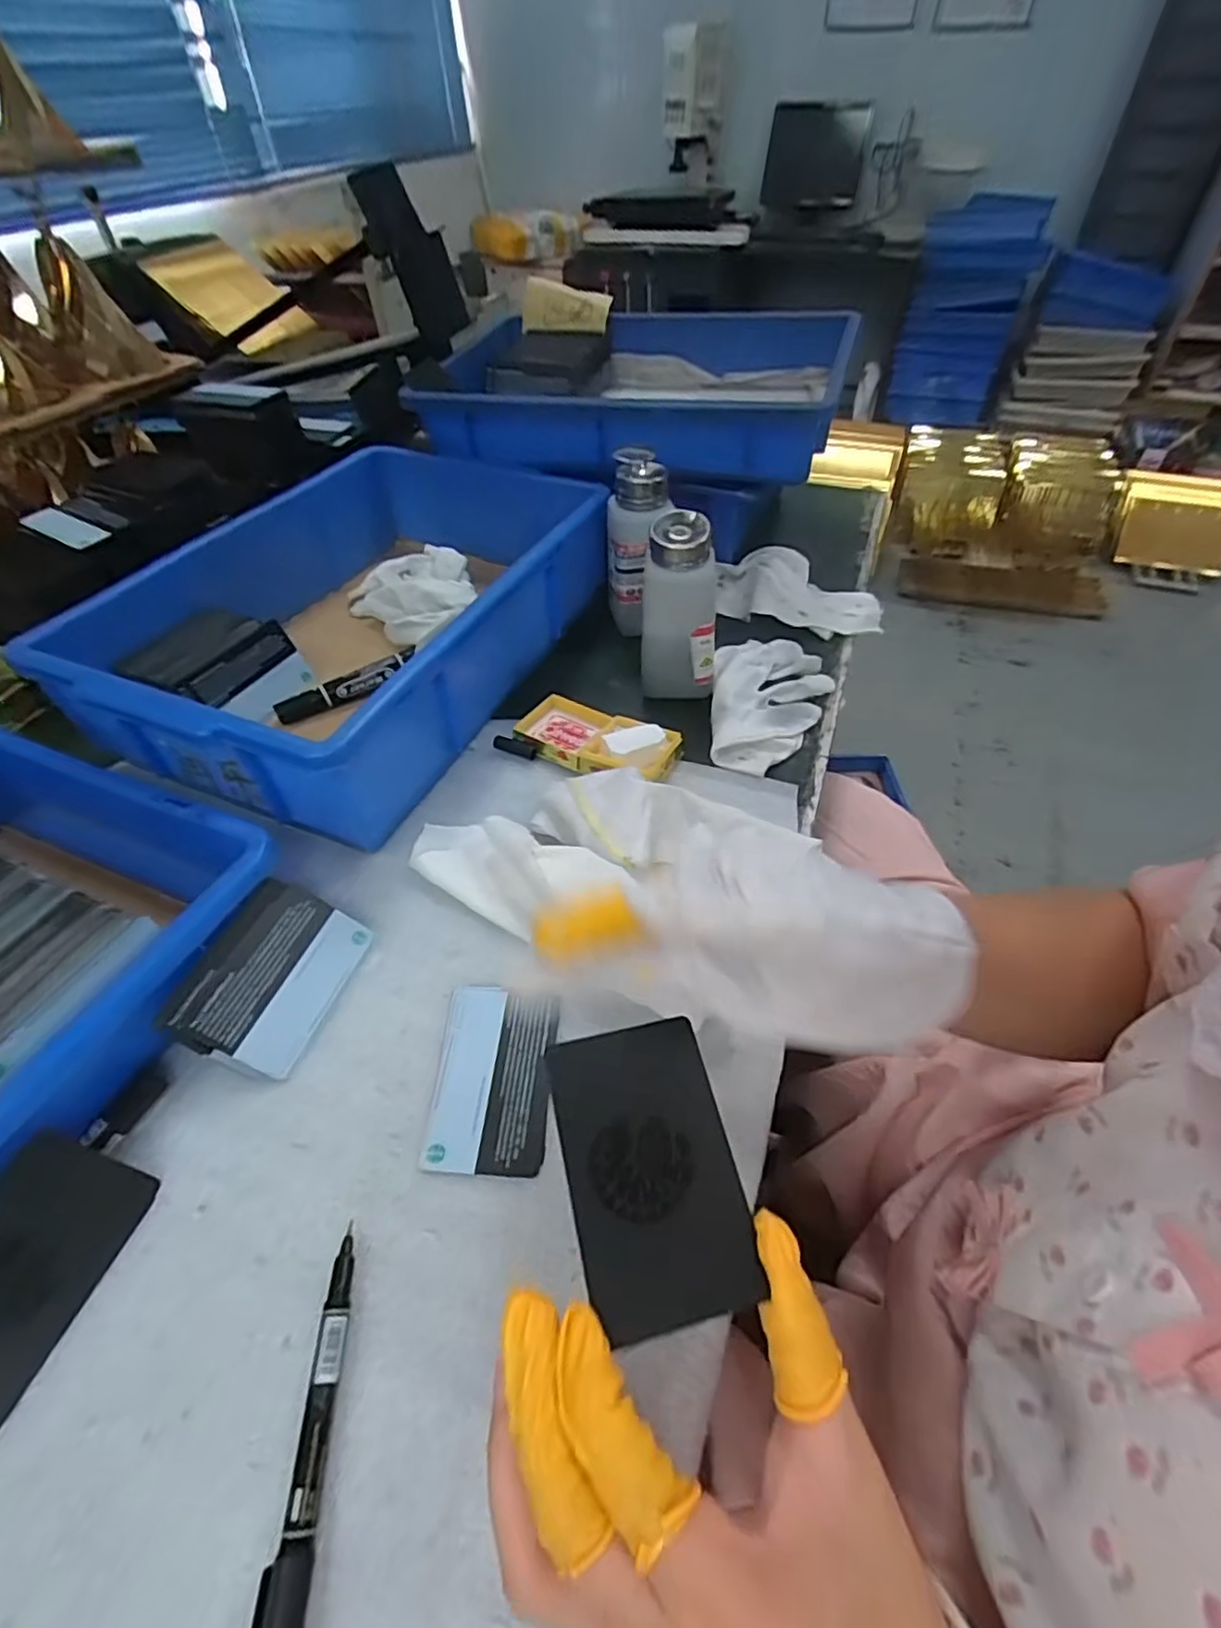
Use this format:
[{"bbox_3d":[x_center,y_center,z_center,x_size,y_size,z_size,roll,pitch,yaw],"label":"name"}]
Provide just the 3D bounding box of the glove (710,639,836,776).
[{"bbox_3d":[0.117,-0.090,0.487,0.084,0.024,0.147,11,50,12],"label":"glove"}]

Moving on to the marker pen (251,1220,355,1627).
[{"bbox_3d":[-0.105,0.219,0.223,0.016,0.014,0.129,-4,49,-2],"label":"marker pen"}]

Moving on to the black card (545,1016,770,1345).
[{"bbox_3d":[0.013,0.111,0.210,0.053,0.004,0.083,-8,56,-13],"label":"black card"}]

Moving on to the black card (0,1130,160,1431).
[{"bbox_3d":[-0.227,0.177,0.248,0.054,0.004,0.089,41,48,-23],"label":"black card"}]

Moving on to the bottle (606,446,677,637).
[{"bbox_3d":[0.021,-0.217,0.538,0.049,0.139,0.063,3,39,-2],"label":"bottle"}]

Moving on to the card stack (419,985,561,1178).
[{"bbox_3d":[-0.056,0.124,0.313,0.055,0.005,0.086,2,49,4],"label":"card stack"}]

